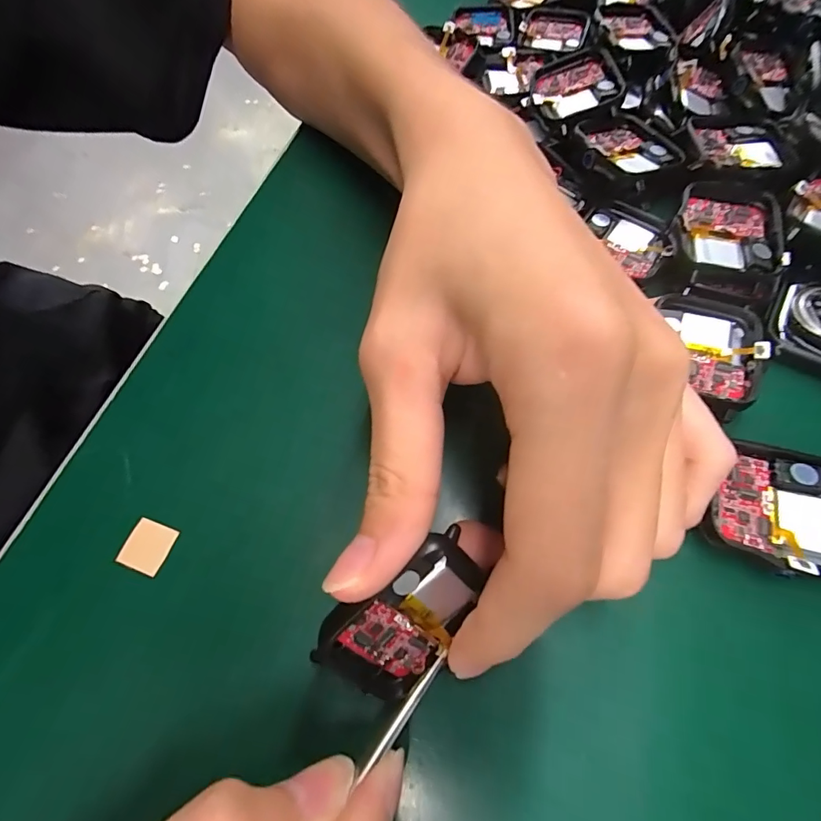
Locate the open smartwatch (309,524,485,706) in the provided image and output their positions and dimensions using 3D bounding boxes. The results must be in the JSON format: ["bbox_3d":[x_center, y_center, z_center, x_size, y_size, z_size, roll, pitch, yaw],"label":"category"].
[{"bbox_3d":[-0.001,0.056,0.121,0.046,0.039,0.013,-37,28,-4],"label":"open smartwatch"}]

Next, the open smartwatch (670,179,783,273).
[{"bbox_3d":[0.122,-0.071,0.171,0.038,0.007,0.041,8,65,5],"label":"open smartwatch"}]

